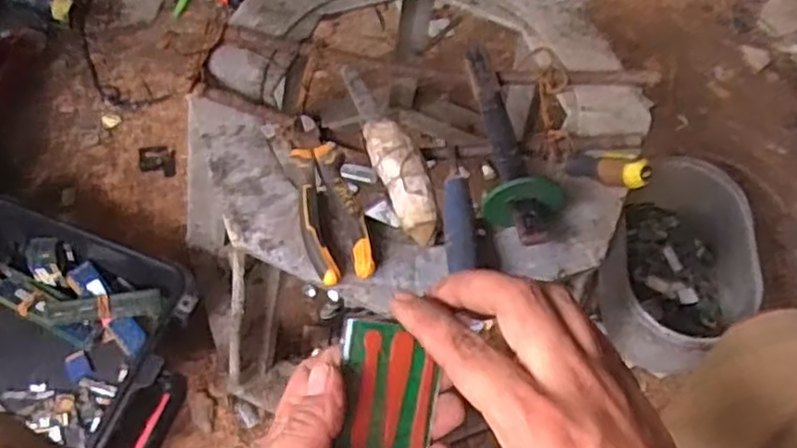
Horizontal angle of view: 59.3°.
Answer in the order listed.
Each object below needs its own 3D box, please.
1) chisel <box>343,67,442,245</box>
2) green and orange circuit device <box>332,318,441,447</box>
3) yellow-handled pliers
[{"bbox_3d":[-0.007,-0.068,0.609,0.039,0.033,0.199,-14,66,-10],"label":"chisel"},{"bbox_3d":[-0.004,0.083,0.309,0.046,0.005,0.079,5,88,-29],"label":"green and orange circuit device"},{"bbox_3d":[-0.059,-0.025,0.566,0.049,0.019,0.153,-12,66,-9],"label":"yellow-handled pliers"}]

